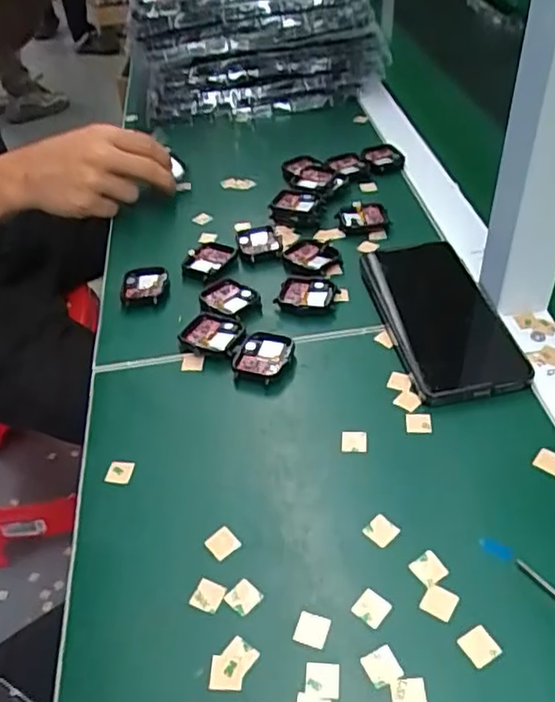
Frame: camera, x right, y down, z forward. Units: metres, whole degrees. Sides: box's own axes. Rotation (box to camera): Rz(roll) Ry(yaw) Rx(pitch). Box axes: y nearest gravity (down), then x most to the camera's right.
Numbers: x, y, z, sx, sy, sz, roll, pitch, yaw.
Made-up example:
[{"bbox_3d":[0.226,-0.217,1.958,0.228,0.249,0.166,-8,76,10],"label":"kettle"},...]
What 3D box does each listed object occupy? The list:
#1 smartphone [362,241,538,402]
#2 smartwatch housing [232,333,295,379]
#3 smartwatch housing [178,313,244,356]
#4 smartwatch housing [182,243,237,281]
[{"bbox_3d":[0.122,-0.030,0.477,0.080,0.015,0.171,-9,42,-5],"label":"smartphone"},{"bbox_3d":[-0.011,0.005,0.459,0.040,0.015,0.041,9,44,15],"label":"smartwatch housing"},{"bbox_3d":[-0.049,-0.011,0.479,0.048,0.011,0.040,13,45,19],"label":"smartwatch housing"},{"bbox_3d":[-0.060,-0.079,0.553,0.035,0.009,0.046,16,46,22],"label":"smartwatch housing"}]

